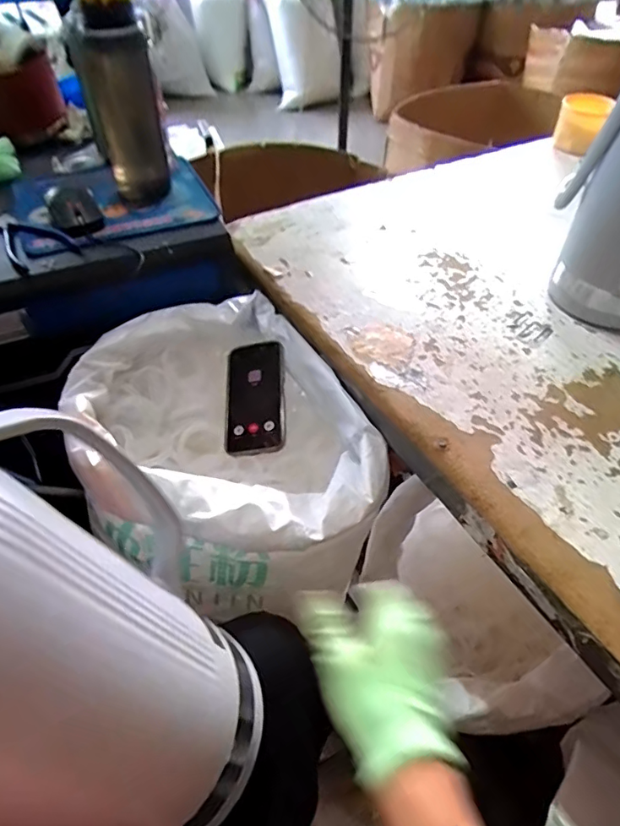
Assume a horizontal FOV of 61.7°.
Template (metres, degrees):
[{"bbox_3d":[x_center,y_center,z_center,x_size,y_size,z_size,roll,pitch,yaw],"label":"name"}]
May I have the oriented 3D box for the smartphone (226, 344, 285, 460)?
[{"bbox_3d":[-0.072,-0.019,0.686,0.076,0.014,0.159,-4,66,4],"label":"smartphone"}]

